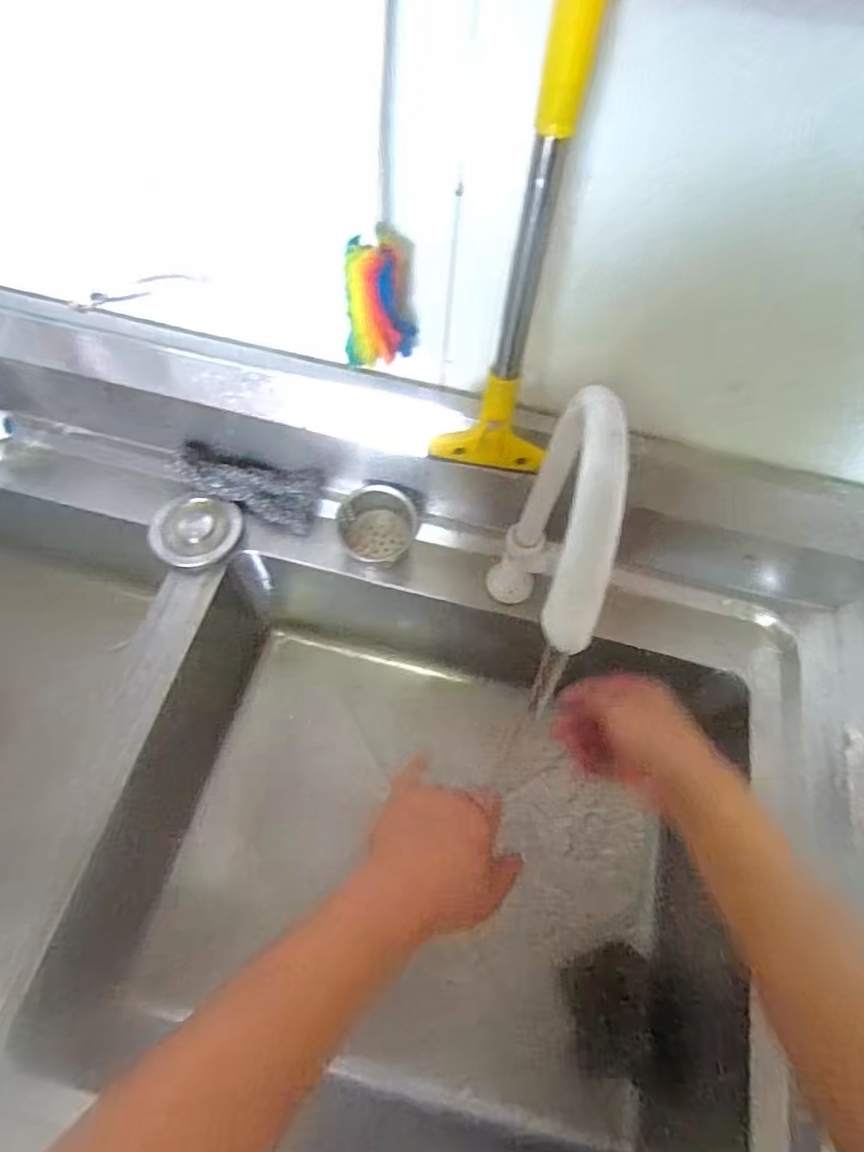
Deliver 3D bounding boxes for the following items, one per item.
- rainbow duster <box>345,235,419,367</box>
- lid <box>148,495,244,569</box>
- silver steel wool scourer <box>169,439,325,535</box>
[{"bbox_3d":[-0.036,-0.189,0.416,0.047,0.089,0.039,5,63,-1],"label":"rainbow duster"},{"bbox_3d":[-0.229,-0.042,0.578,0.081,0.022,0.070,3,63,-2],"label":"lid"},{"bbox_3d":[-0.182,-0.089,0.592,0.143,0.041,0.055,12,63,3],"label":"silver steel wool scourer"}]

